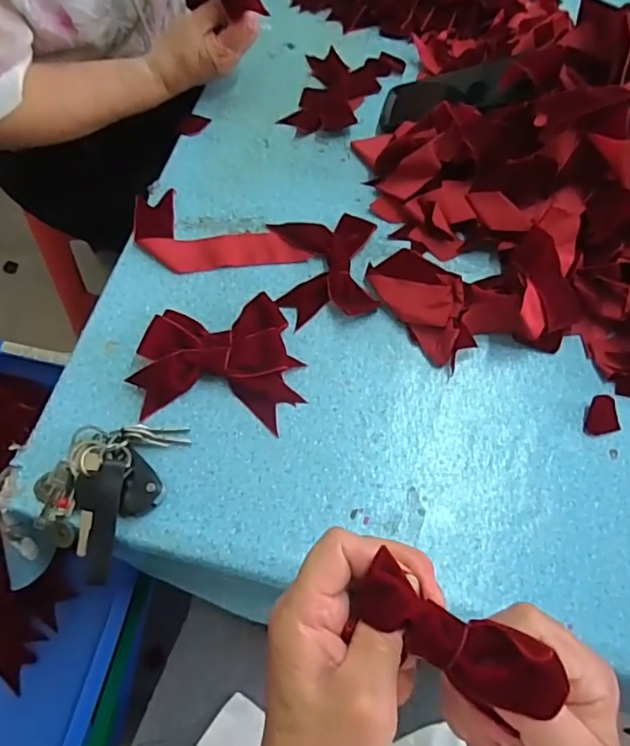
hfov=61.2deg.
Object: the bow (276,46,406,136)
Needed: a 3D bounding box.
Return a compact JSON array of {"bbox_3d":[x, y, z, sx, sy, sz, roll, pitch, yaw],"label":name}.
[{"bbox_3d":[0.032,-0.333,0.625,0.101,0.010,0.163,21,66,7],"label":"bow"}]

